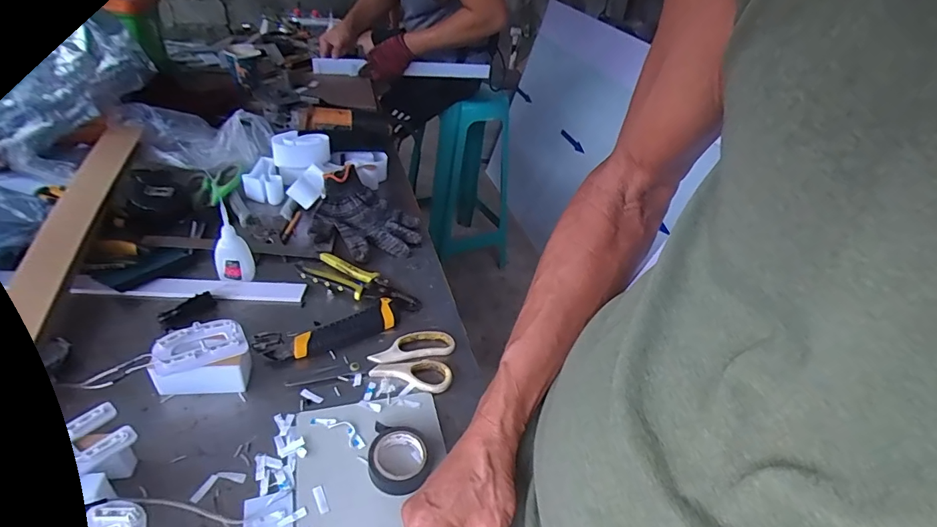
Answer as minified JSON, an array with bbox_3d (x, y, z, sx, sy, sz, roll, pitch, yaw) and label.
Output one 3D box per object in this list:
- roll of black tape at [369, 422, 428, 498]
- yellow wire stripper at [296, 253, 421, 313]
[{"bbox_3d":[-0.066,0.183,0.434,0.056,0.018,0.061,5,37,-4],"label":"roll of black tape"},{"bbox_3d":[-0.146,0.024,0.631,0.170,0.018,0.057,15,38,9],"label":"yellow wire stripper"}]

